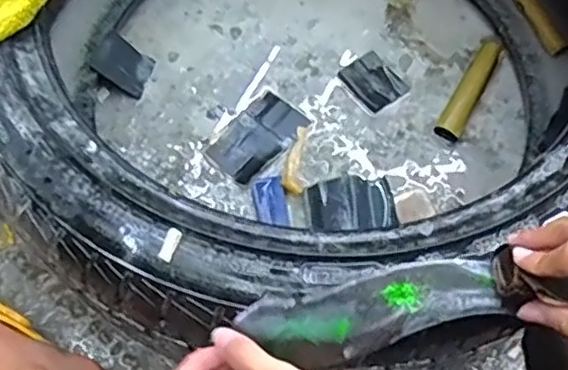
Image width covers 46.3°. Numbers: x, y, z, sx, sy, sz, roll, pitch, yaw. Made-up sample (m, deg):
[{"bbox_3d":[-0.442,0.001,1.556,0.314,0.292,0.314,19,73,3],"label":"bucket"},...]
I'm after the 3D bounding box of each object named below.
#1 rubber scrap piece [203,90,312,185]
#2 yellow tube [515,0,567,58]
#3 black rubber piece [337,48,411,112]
[{"bbox_3d":[-0.033,-0.059,0.791,0.070,0.007,0.117,41,71,16],"label":"rubber scrap piece"},{"bbox_3d":[0.309,-0.219,0.830,0.024,0.016,0.141,-21,68,-10],"label":"yellow tube"},{"bbox_3d":[0.111,-0.130,0.823,0.062,0.009,0.072,-37,71,-16],"label":"black rubber piece"}]

